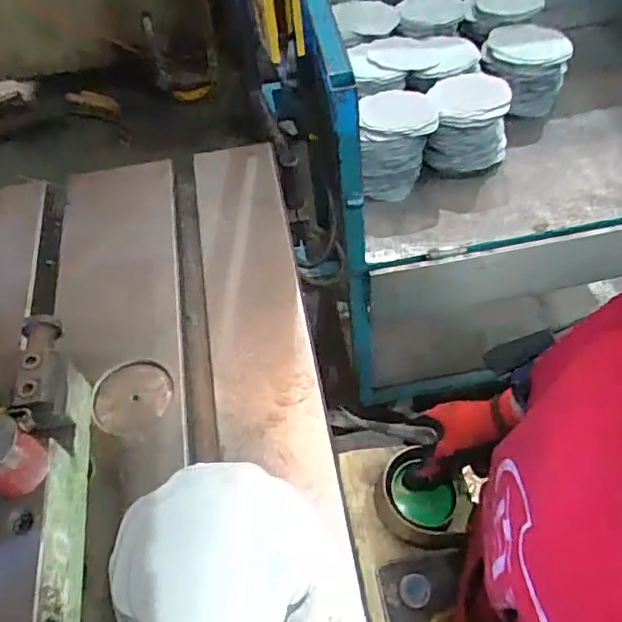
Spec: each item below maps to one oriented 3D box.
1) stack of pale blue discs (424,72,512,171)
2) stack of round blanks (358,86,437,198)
[{"bbox_3d":[0.312,-0.379,1.221,0.173,0.132,0.143,-3,55,4],"label":"stack of pale blue discs"},{"bbox_3d":[0.173,-0.333,1.231,0.148,0.174,0.147,-3,55,4],"label":"stack of round blanks"}]

